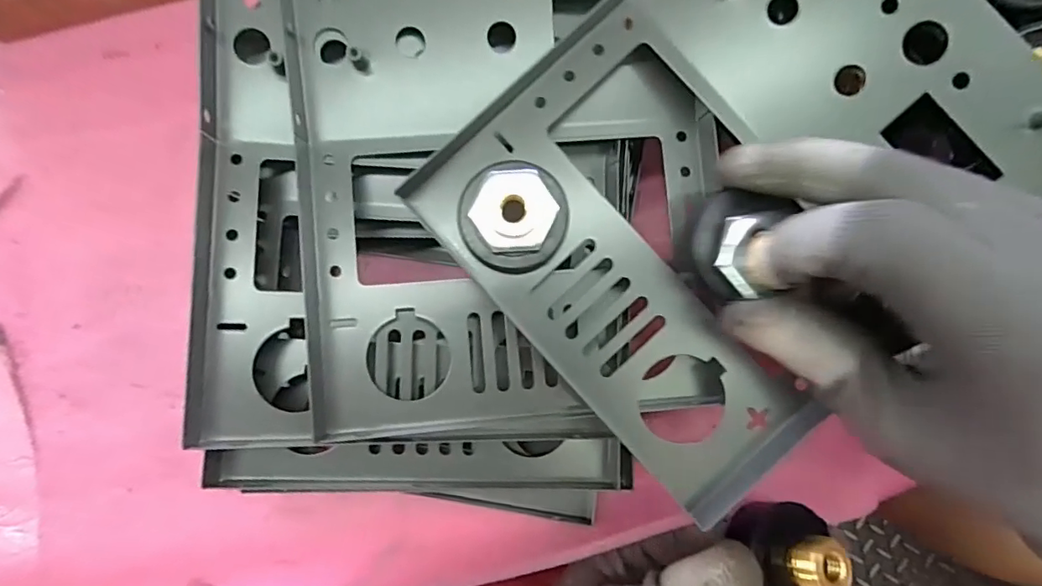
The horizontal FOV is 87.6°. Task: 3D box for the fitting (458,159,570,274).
[{"bbox_3d":[-0.002,-0.026,0.189,0.036,0.018,0.034,5,81,4],"label":"fitting"}]

